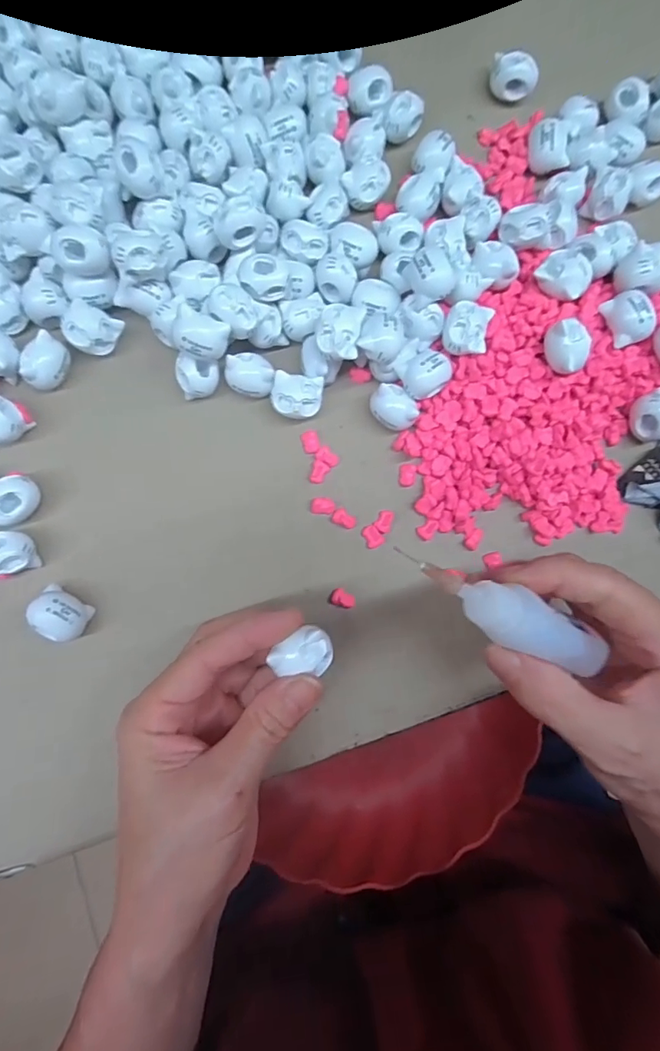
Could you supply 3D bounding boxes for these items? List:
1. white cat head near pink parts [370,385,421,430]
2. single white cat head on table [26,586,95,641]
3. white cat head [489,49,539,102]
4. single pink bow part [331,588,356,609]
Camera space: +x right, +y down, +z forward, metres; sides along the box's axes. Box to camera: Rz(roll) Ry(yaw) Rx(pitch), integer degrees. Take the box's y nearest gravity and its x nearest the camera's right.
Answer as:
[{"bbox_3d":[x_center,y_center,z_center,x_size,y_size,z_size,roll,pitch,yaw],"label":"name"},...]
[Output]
[{"bbox_3d":[0.033,-0.060,0.265,0.025,0.020,0.018,44,83,0],"label":"white cat head near pink parts"},{"bbox_3d":[-0.129,0.042,0.241,0.023,0.022,0.020,28,84,-2],"label":"single white cat head on table"},{"bbox_3d":[0.104,-0.253,0.283,0.027,0.016,0.018,24,84,-3],"label":"white cat head"},{"bbox_3d":[0.007,0.038,0.261,0.013,0.007,0.008,19,84,-3],"label":"single pink bow part"}]

